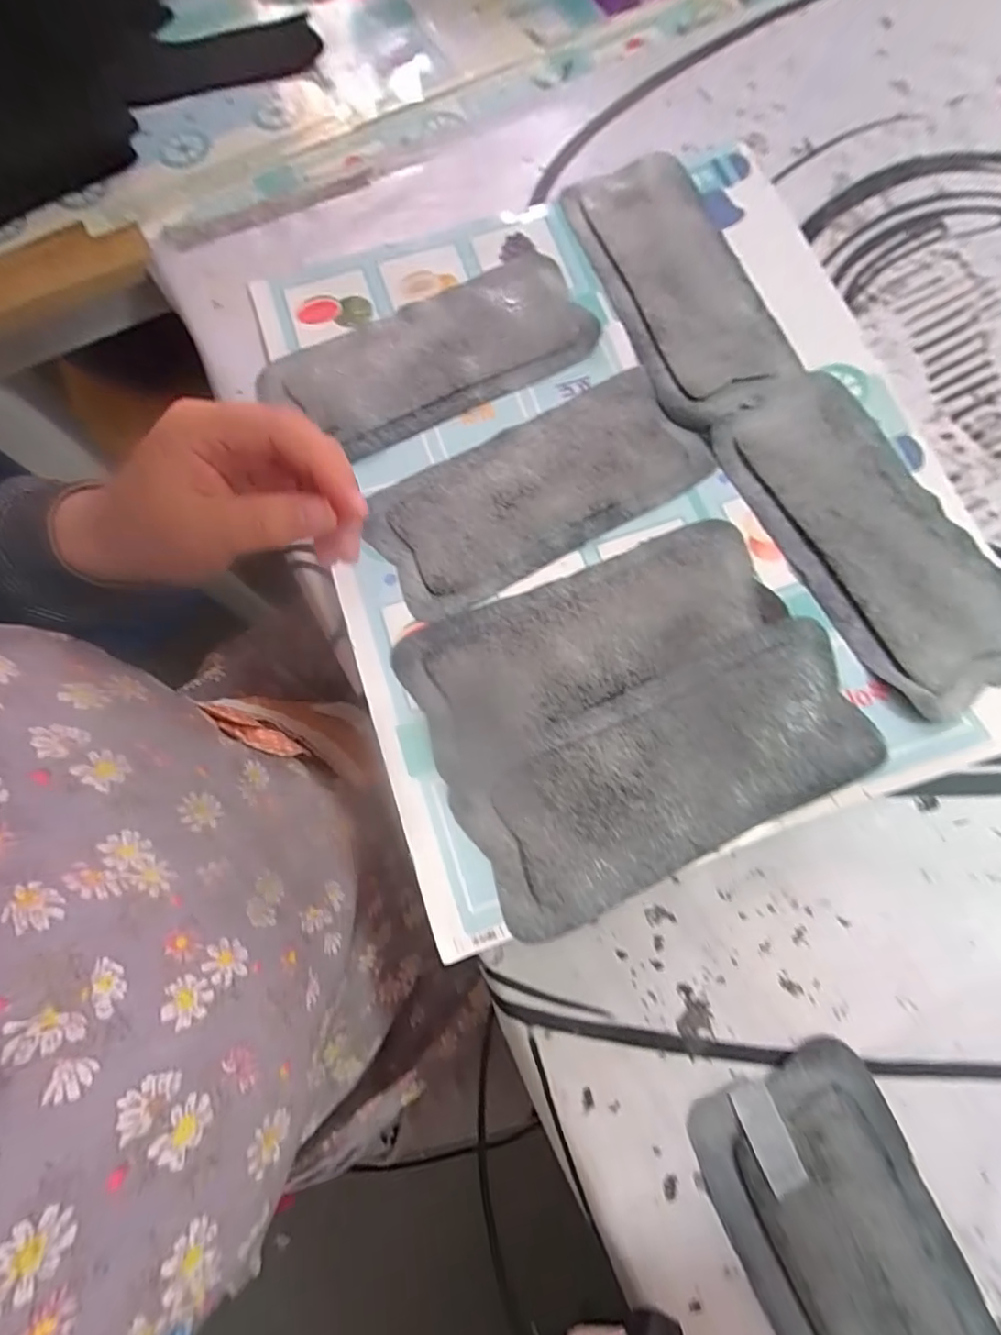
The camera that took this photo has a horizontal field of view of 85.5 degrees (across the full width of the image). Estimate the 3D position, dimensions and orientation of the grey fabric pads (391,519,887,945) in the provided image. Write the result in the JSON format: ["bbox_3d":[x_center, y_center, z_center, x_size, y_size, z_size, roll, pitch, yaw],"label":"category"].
[{"bbox_3d":[0.075,0.023,0.311,0.223,0.022,0.177,-23,78,-5],"label":"grey fabric pads"}]

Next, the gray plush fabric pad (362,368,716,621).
[{"bbox_3d":[0.025,-0.116,0.350,0.215,0.011,0.094,-28,79,-7],"label":"gray plush fabric pad"}]

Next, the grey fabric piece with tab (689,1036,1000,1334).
[{"bbox_3d":[0.244,0.422,0.227,0.099,0.013,0.491,-27,79,-6],"label":"grey fabric piece with tab"}]

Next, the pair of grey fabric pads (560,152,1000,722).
[{"bbox_3d":[0.177,-0.170,0.351,0.099,0.023,0.425,-28,79,-7],"label":"pair of grey fabric pads"}]

